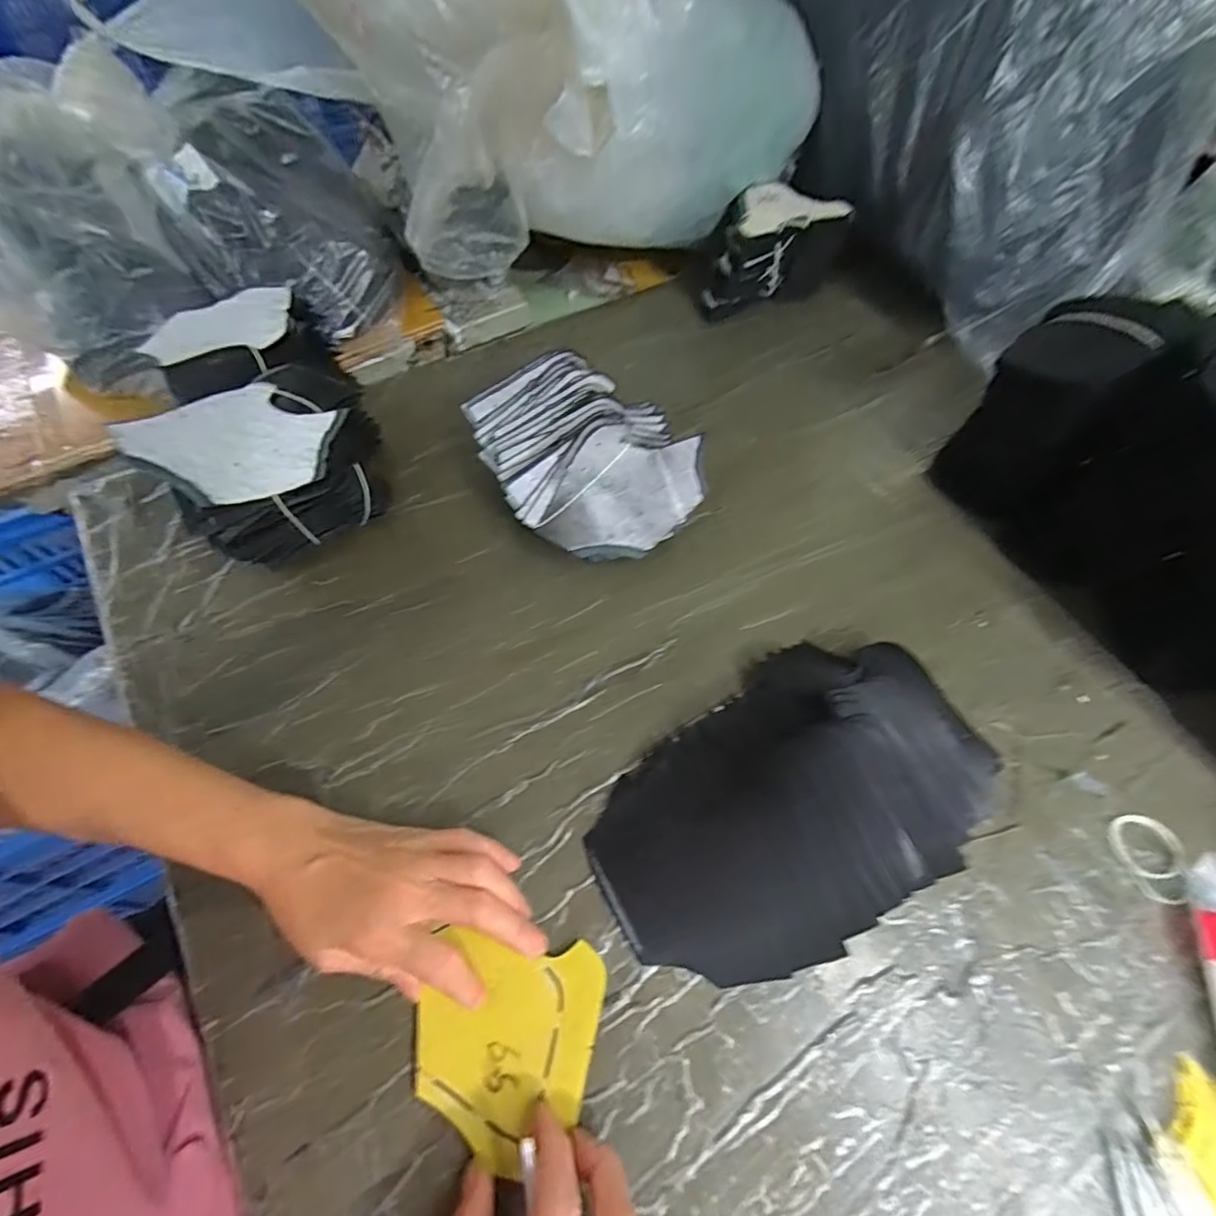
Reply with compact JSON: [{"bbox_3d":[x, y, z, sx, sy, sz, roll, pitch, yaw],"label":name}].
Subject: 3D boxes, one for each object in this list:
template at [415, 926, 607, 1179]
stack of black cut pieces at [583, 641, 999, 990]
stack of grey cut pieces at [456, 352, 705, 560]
[{"bbox_3d":[-0.056,0.232,0.299,0.094,0.006,0.096,14,60,3],"label":"template"},{"bbox_3d":[0.122,0.114,0.348,0.275,0.061,0.162,-27,65,-17],"label":"stack of black cut pieces"},{"bbox_3d":[-0.018,-0.124,0.456,0.155,0.096,0.164,-17,62,-12],"label":"stack of grey cut pieces"}]

